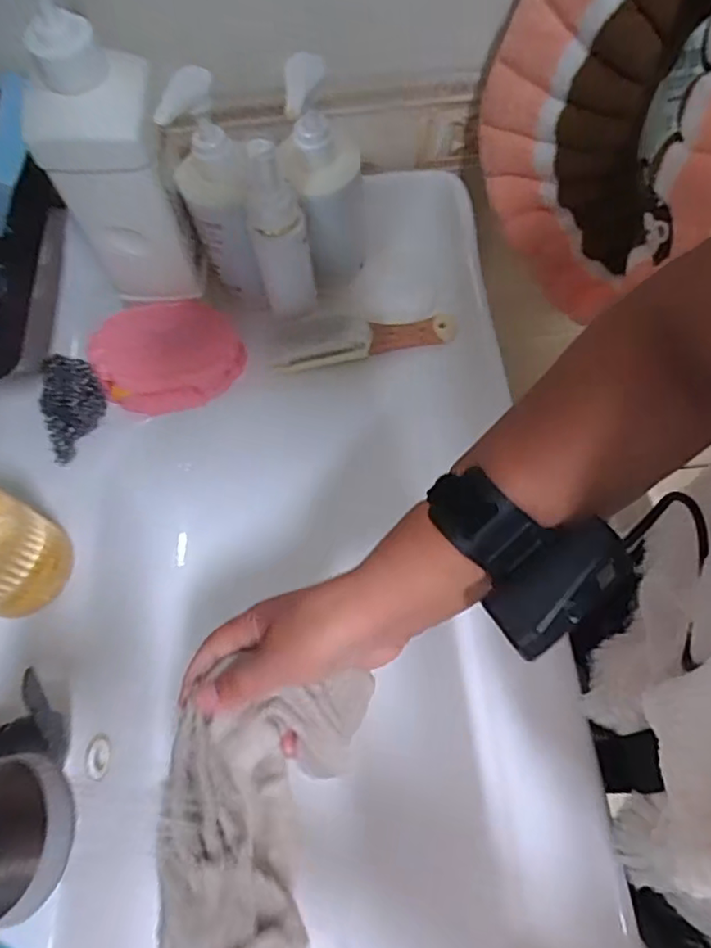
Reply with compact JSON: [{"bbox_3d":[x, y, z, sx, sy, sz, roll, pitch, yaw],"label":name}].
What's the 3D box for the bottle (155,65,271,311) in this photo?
[{"bbox_3d":[-0.104,-0.204,0.469,0.050,0.191,0.063,-20,66,-6],"label":"bottle"}]

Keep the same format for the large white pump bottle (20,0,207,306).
[{"bbox_3d":[-0.167,-0.217,0.421,0.092,0.238,0.056,-29,67,-10],"label":"large white pump bottle"}]

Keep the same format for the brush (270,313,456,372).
[{"bbox_3d":[0.006,-0.122,0.523,0.161,0.027,0.033,-6,65,1],"label":"brush"}]

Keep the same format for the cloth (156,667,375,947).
[{"bbox_3d":[-0.060,0.188,0.315,0.098,0.060,0.170,10,67,8],"label":"cloth"}]

